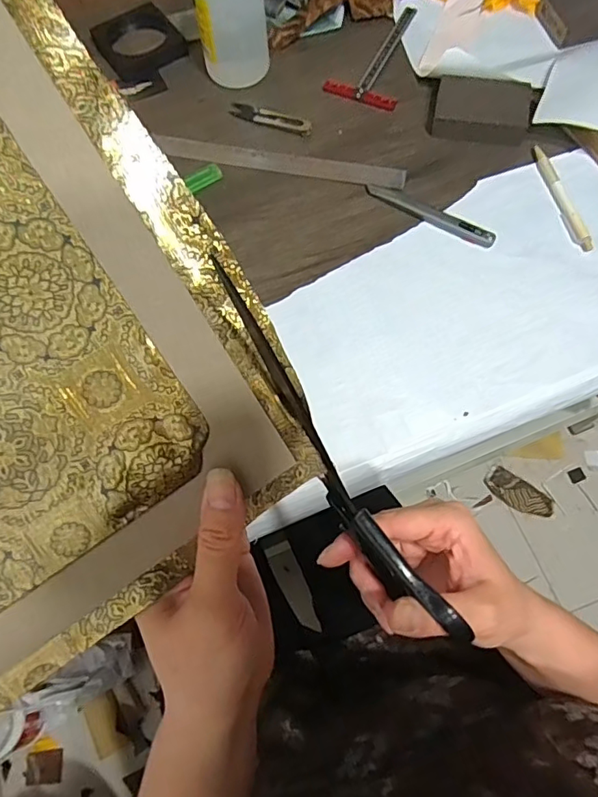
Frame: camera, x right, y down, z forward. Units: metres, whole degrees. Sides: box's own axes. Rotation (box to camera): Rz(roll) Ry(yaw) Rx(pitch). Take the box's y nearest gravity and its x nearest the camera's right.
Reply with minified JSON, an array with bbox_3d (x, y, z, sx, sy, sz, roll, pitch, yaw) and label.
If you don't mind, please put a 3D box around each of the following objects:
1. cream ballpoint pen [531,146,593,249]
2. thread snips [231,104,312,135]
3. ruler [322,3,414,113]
[{"bbox_3d":[0.270,-0.211,0.539,0.014,0.010,0.137,-11,68,-3],"label":"cream ballpoint pen"},{"bbox_3d":[-0.033,-0.323,0.597,0.101,0.008,0.024,22,70,11],"label":"thread snips"},{"bbox_3d":[0.103,-0.419,0.630,0.084,0.007,0.168,23,70,11],"label":"ruler"}]

